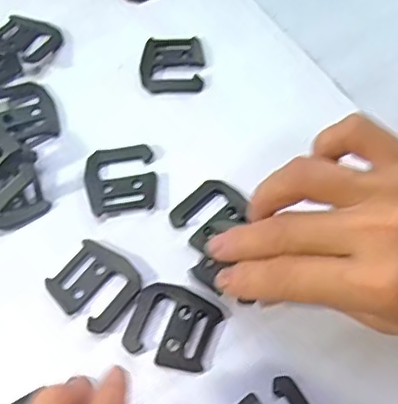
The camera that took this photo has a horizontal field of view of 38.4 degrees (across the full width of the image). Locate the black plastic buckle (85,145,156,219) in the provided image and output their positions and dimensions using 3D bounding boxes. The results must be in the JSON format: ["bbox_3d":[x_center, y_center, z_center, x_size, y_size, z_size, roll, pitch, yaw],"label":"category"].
[{"bbox_3d":[-0.041,-0.012,0.298,0.036,0.004,0.037,-8,65,-2],"label":"black plastic buckle"}]

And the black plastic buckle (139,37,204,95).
[{"bbox_3d":[-0.015,-0.080,0.329,0.035,0.004,0.038,1,65,2],"label":"black plastic buckle"}]

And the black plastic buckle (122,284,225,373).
[{"bbox_3d":[-0.013,0.057,0.264,0.039,0.004,0.035,21,68,11],"label":"black plastic buckle"}]

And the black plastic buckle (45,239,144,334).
[{"bbox_3d":[-0.049,0.039,0.274,0.038,0.004,0.036,36,71,16],"label":"black plastic buckle"}]

